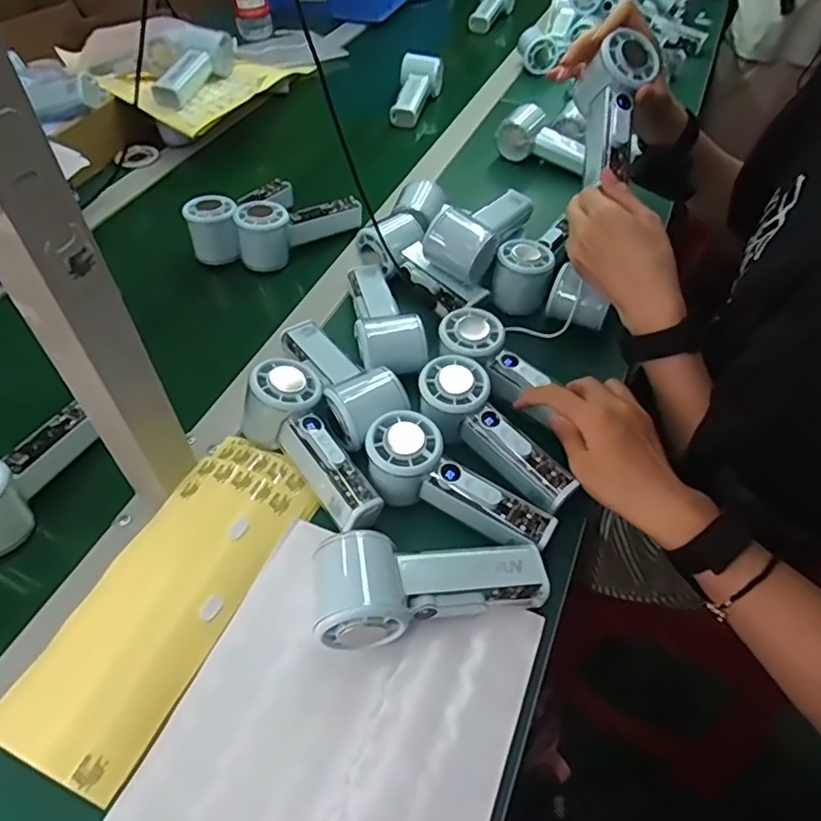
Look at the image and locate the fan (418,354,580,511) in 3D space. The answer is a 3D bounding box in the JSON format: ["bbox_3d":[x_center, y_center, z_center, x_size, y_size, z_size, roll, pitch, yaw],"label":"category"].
[{"bbox_3d":[0.068,0.021,0.493,0.052,0.046,0.148,-38,72,-22],"label":"fan"}]

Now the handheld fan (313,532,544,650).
[{"bbox_3d":[0.012,0.113,0.408,0.155,0.055,0.070,-1,49,-18],"label":"handheld fan"}]

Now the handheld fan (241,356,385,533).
[{"bbox_3d":[-0.083,0.026,0.484,0.057,0.058,0.147,-25,69,-36],"label":"handheld fan"}]

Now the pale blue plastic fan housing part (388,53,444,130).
[{"bbox_3d":[0.008,-0.485,0.906,0.064,0.057,0.122,9,51,7],"label":"pale blue plastic fan housing part"}]

